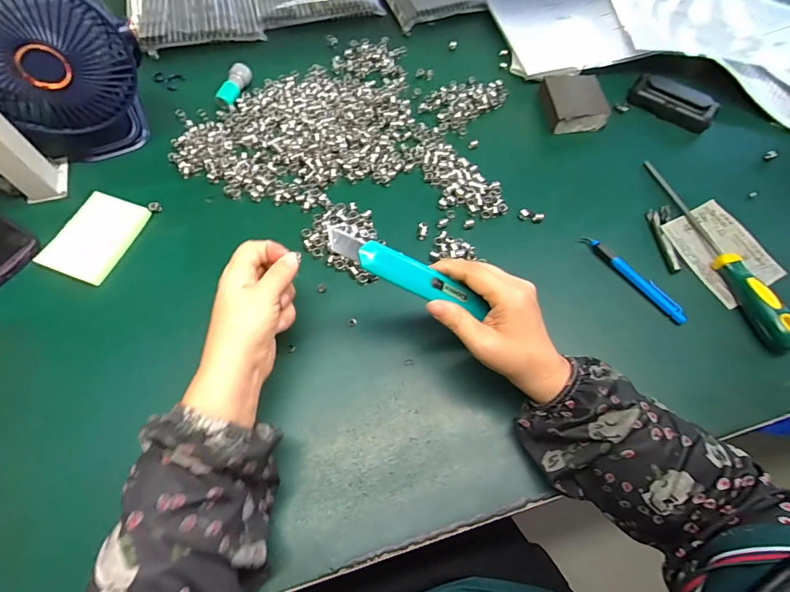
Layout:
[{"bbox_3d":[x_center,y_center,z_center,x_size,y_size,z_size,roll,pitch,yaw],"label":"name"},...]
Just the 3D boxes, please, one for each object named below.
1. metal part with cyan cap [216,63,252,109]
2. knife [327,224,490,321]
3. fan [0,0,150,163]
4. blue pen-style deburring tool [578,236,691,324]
[{"bbox_3d":[-0.205,-0.267,0.529,0.023,0.018,0.065,22,65,9],"label":"metal part with cyan cap"},{"bbox_3d":[0.011,-0.019,0.318,0.131,0.014,0.026,23,64,-17],"label":"knife"},{"bbox_3d":[-0.331,-0.220,0.417,0.154,0.186,0.067,-24,67,-13],"label":"fan"},{"bbox_3d":[0.243,-0.020,0.424,0.010,0.016,0.124,-39,71,-18],"label":"blue pen-style deburring tool"}]

